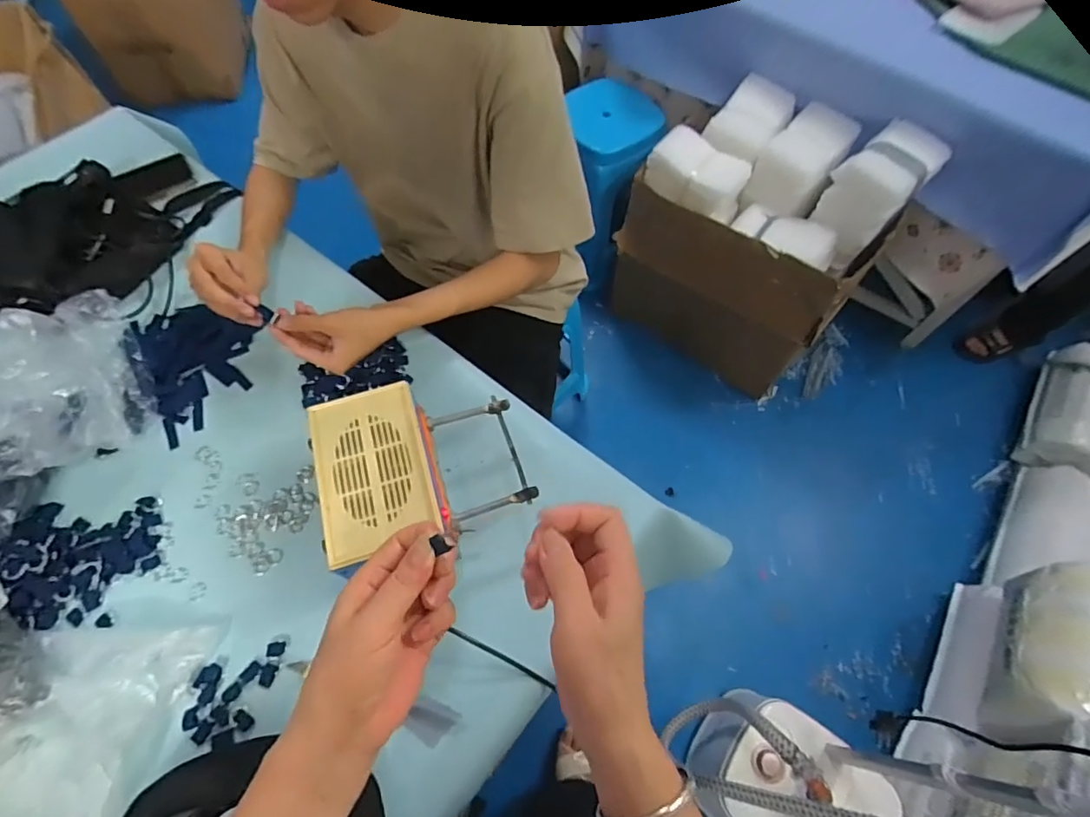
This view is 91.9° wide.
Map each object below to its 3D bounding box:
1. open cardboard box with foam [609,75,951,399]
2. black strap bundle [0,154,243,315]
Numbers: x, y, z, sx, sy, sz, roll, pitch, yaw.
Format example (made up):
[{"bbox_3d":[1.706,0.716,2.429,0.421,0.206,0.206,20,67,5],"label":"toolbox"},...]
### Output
[{"bbox_3d":[0.479,-0.384,1.293,0.512,0.619,0.289,37,69,16],"label":"open cardboard box with foam"},{"bbox_3d":[-0.677,-0.277,0.776,0.218,0.110,0.381,20,65,9],"label":"black strap bundle"}]

